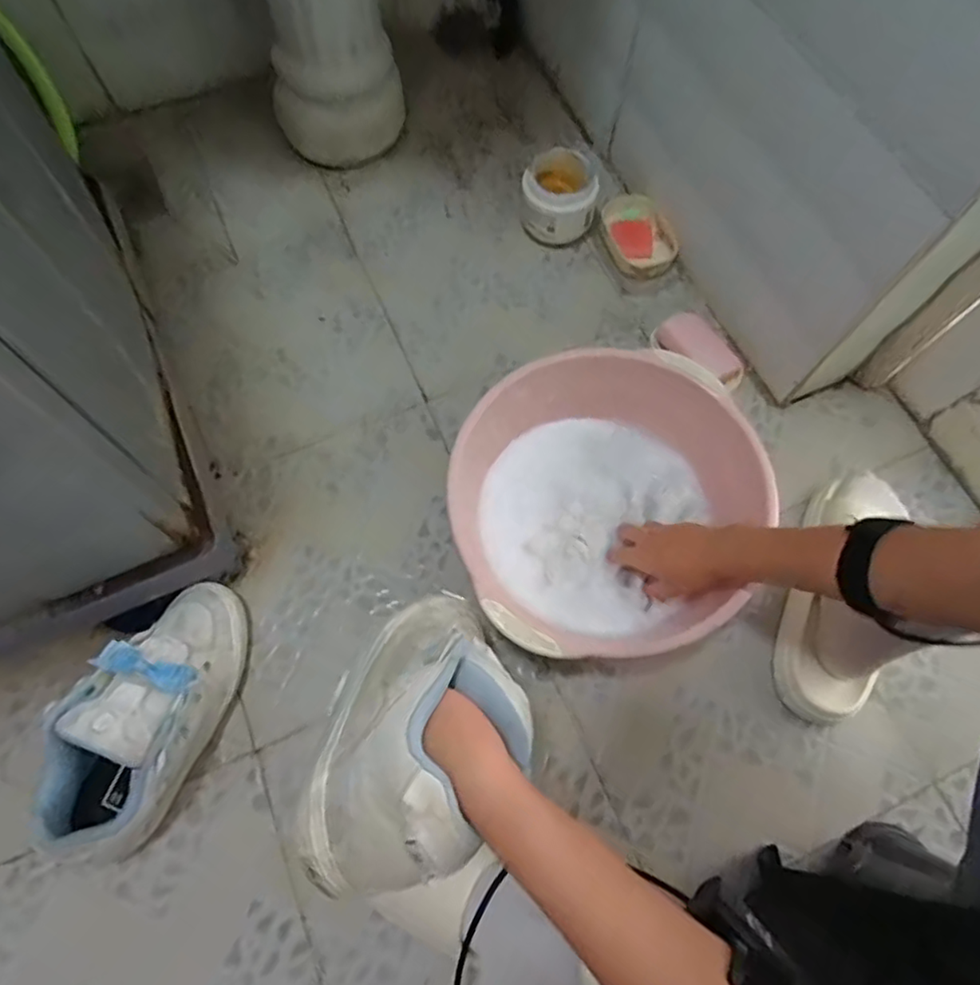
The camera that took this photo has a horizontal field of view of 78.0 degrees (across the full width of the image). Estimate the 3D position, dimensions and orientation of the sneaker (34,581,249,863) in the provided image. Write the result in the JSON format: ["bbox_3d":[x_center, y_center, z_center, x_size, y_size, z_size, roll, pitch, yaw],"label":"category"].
[{"bbox_3d":[-0.314,0.199,0.565,0.116,0.119,0.231,26,72,7],"label":"sneaker"}]

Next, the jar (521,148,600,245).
[{"bbox_3d":[0.096,-0.403,0.836,0.096,0.083,0.099,1,69,-2],"label":"jar"}]

